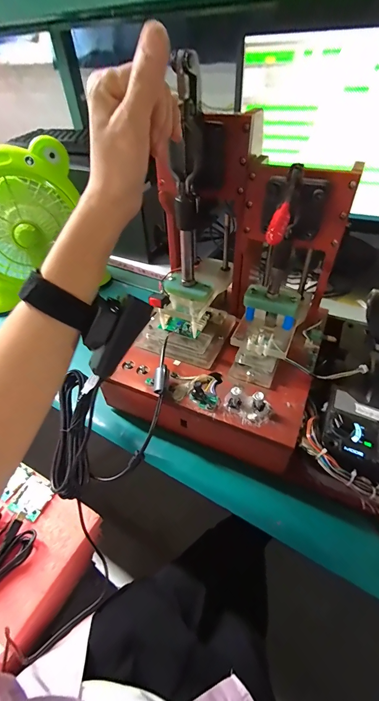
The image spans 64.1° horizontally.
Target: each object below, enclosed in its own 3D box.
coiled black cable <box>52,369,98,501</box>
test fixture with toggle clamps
[{"bbox_3d":[-0.131,0.090,0.350,0.043,0.019,0.142,-5,64,-3],"label":"coiled black cable"},{"bbox_3d":[0.041,-0.076,0.317,0.217,0.281,0.195,19,48,21],"label":"test fixture with toggle clamps"}]

